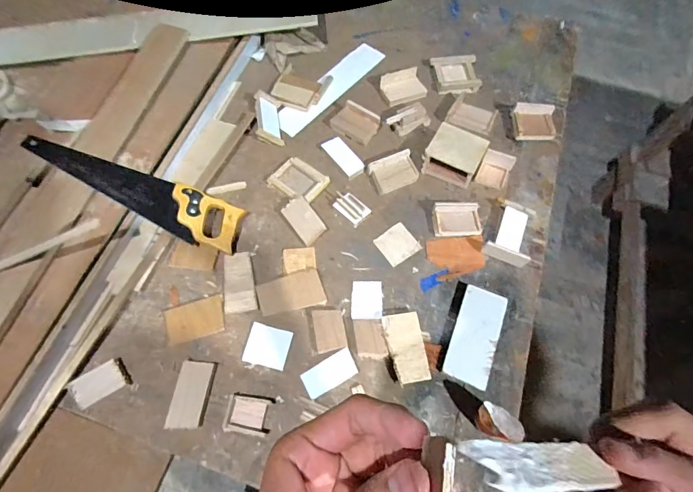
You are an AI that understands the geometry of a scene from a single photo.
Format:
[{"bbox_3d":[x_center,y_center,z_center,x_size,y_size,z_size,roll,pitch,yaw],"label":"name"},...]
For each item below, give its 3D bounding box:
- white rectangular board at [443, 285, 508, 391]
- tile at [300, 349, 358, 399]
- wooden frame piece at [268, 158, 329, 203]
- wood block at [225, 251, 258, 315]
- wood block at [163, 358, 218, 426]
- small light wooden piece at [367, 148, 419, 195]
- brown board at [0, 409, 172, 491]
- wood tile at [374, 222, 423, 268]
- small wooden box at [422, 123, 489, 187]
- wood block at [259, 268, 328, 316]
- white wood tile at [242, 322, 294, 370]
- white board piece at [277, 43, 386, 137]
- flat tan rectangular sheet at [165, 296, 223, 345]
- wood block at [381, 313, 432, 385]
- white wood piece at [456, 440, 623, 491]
[{"bbox_3d":[0.222,0.154,0.699,0.070,0.023,0.163,22,67,7],"label":"white rectangular board"},{"bbox_3d":[-0.027,0.212,0.673,0.089,0.017,0.045,-27,70,-14],"label":"tile"},{"bbox_3d":[-0.099,-0.135,0.828,0.104,0.015,0.082,34,69,12],"label":"wooden frame piece"},{"bbox_3d":[-0.195,0.065,0.738,0.055,0.006,0.112,-7,67,-6],"label":"wood block"},{"bbox_3d":[-0.251,0.239,0.657,0.056,0.020,0.103,7,66,0],"label":"wood block"},{"bbox_3d":[0.098,-0.153,0.838,0.094,0.024,0.070,-24,70,-13],"label":"small light wooden piece"},{"bbox_3d":[-0.390,0.346,0.615,0.207,0.017,0.127,18,67,5],"label":"brown board"},{"bbox_3d":[0.099,-0.004,0.783,0.069,0.008,0.068,-30,71,-15],"label":"wood tile"},{"bbox_3d":[0.218,-0.182,0.822,0.103,0.065,0.096,29,68,10],"label":"small wooden box"},{"bbox_3d":[-0.100,0.086,0.735,0.114,0.005,0.071,-17,68,-10],"label":"wood block"},{"bbox_3d":[-0.135,0.173,0.697,0.073,0.004,0.065,14,66,3],"label":"white wood tile"},{"bbox_3d":[-0.037,-0.371,0.940,0.067,0.006,0.322,40,70,14],"label":"white board piece"},{"bbox_3d":[-0.263,0.129,0.707,0.098,0.013,0.062,-16,68,-10],"label":"flat tan rectangular sheet"},{"bbox_3d":[0.102,0.172,0.689,0.061,0.027,0.116,-9,67,-7],"label":"wood block"},{"bbox_3d":[0.080,0.090,0.165,0.075,0.004,0.019,13,38,-23],"label":"white wood piece"}]

